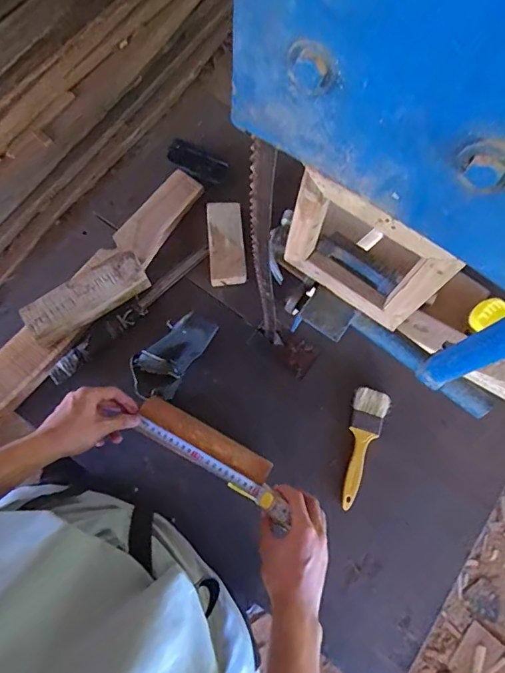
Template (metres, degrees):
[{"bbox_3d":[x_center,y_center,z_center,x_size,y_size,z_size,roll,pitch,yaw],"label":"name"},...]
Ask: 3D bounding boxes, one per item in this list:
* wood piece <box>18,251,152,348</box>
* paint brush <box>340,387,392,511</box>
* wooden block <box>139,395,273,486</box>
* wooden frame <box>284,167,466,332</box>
[{"bbox_3d":[-0.253,-0.061,0.691,0.188,0.046,0.064,-34,79,-13],"label":"wood piece"},{"bbox_3d":[0.158,0.165,0.687,0.054,0.020,0.177,23,73,3],"label":"paint brush"},{"bbox_3d":[-0.066,0.146,0.641,0.197,0.017,0.035,29,73,3],"label":"wooden block"},{"bbox_3d":[0.099,-0.072,0.416,0.143,0.154,0.016,36,74,7],"label":"wooden frame"}]

